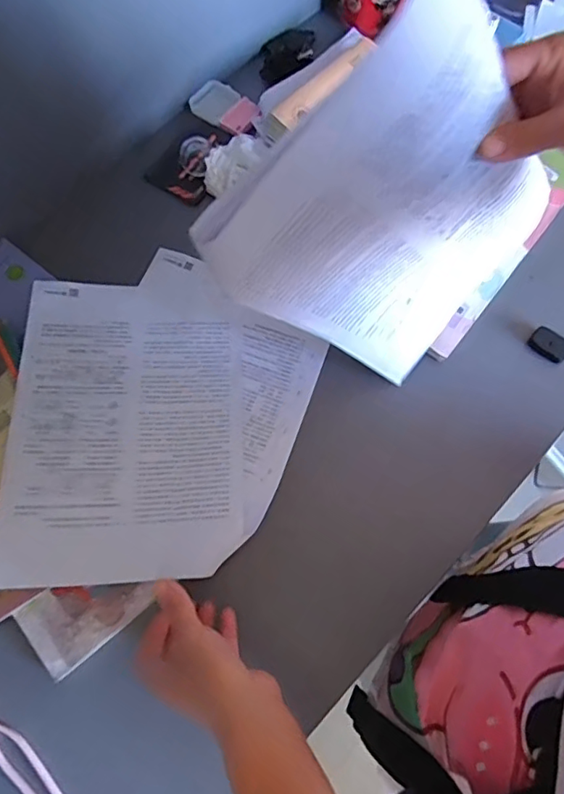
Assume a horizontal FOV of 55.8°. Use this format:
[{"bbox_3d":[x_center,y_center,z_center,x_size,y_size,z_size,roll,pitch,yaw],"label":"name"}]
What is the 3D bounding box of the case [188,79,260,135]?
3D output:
[{"bbox_3d":[-0.069,-0.358,0.657,0.086,0.018,0.056,35,75,11],"label":"case"}]

